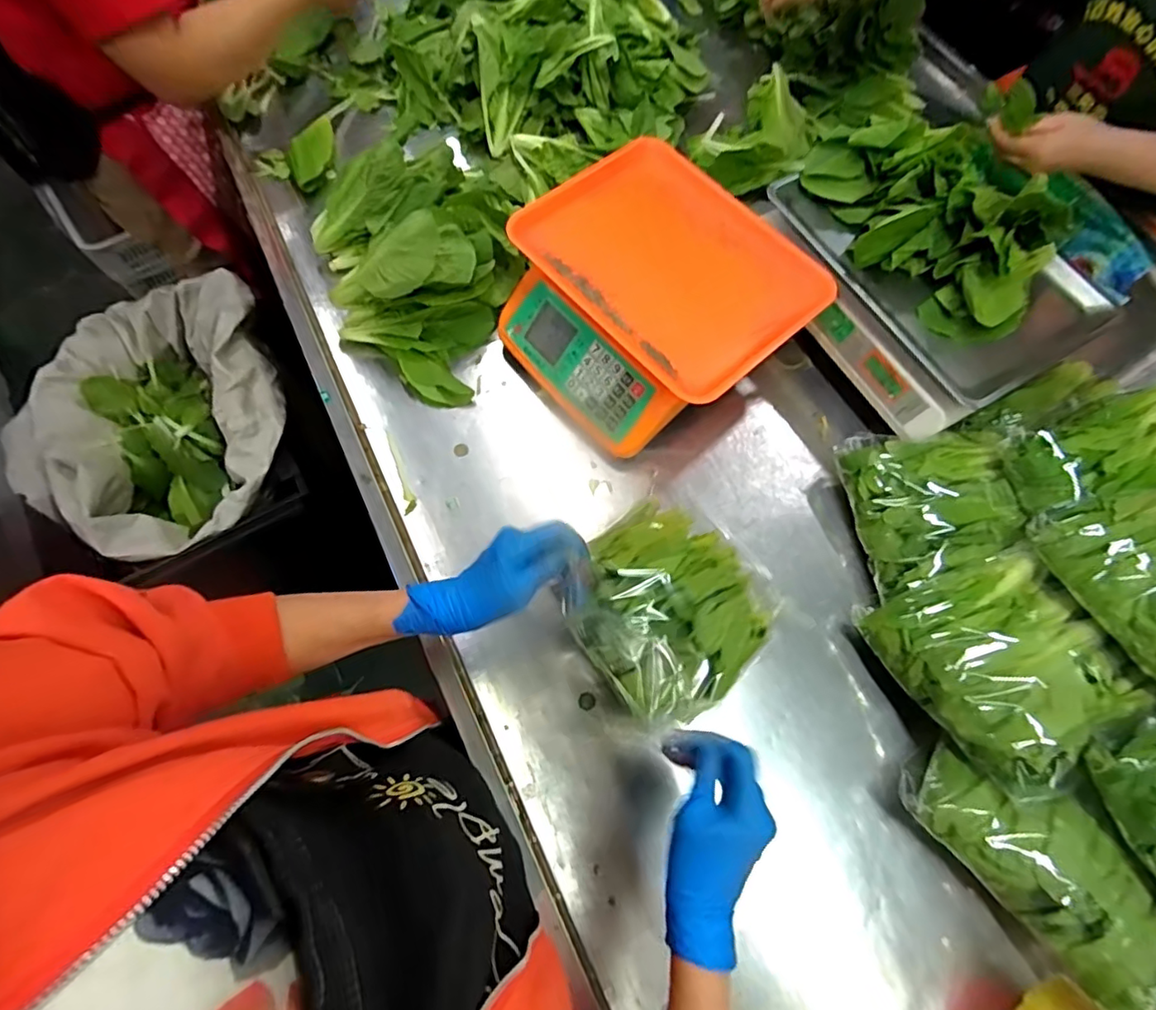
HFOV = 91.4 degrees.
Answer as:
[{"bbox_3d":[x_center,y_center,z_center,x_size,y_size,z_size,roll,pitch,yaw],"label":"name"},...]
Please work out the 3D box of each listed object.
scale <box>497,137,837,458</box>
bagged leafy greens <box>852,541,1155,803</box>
[{"bbox_3d":[0.080,-0.233,0.638,0.284,0.107,0.300,-39,75,-15],"label":"scale"},{"bbox_3d":[0.389,0.139,0.506,0.175,0.073,0.189,-24,72,-11],"label":"bagged leafy greens"}]

